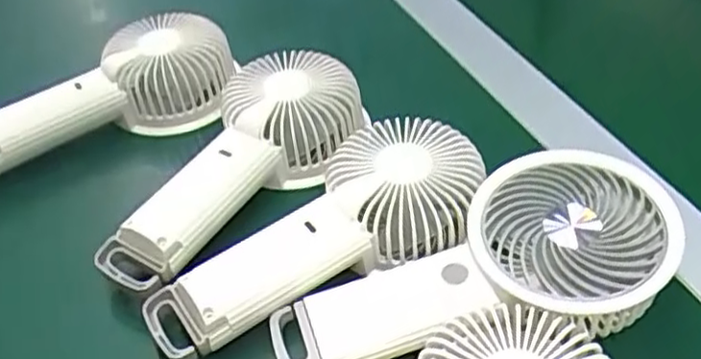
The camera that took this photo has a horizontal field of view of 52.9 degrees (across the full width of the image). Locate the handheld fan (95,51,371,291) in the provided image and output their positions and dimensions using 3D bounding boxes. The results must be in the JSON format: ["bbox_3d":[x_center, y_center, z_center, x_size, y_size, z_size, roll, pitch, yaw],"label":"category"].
[{"bbox_3d":[-0.064,-0.006,0.388,0.078,0.039,0.177,21,51,25],"label":"handheld fan"}]

